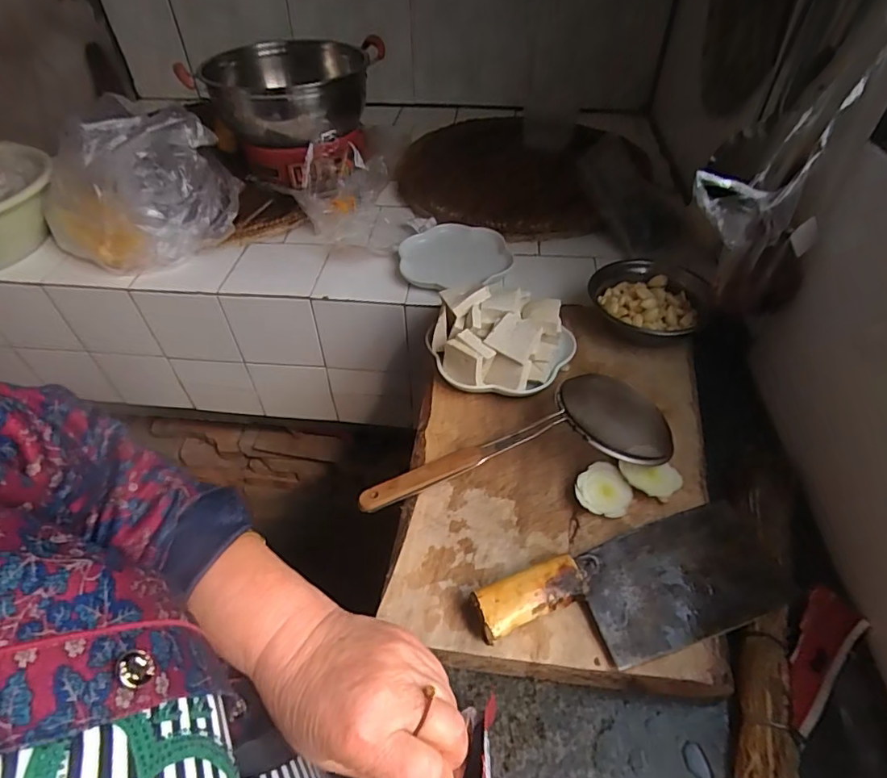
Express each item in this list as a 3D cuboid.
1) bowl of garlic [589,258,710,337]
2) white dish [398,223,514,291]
[{"bbox_3d":[0.292,-0.121,0.721,0.142,0.056,0.162,-18,49,-15],"label":"bowl of garlic"},{"bbox_3d":[0.018,-0.219,0.848,0.174,0.015,0.174,-1,47,1],"label":"white dish"}]

